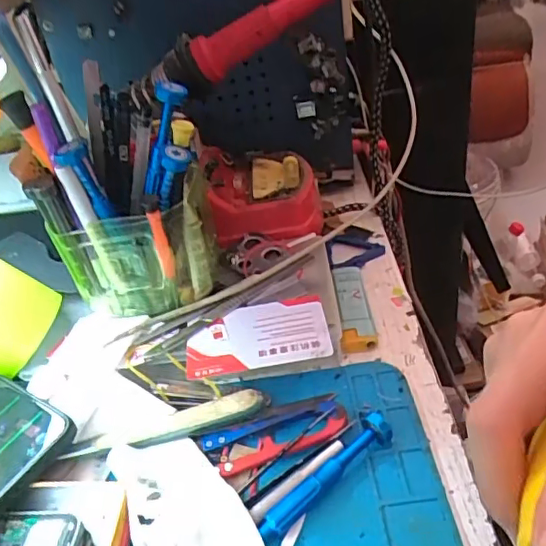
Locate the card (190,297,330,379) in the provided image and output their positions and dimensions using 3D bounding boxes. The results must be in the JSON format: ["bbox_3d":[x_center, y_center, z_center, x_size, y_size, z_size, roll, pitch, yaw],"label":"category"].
[{"bbox_3d":[-0.010,0.037,0.338,0.083,0.004,0.053,-10,40,0],"label":"card"}]

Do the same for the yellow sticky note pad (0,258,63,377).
[{"bbox_3d":[-0.168,0.030,0.346,0.007,0.051,0.068,-23,36,46],"label":"yellow sticky note pad"}]

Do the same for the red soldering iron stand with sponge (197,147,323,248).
[{"bbox_3d":[-0.007,-0.065,0.439,0.094,0.037,0.091,-9,37,-8],"label":"red soldering iron stand with sponge"}]

